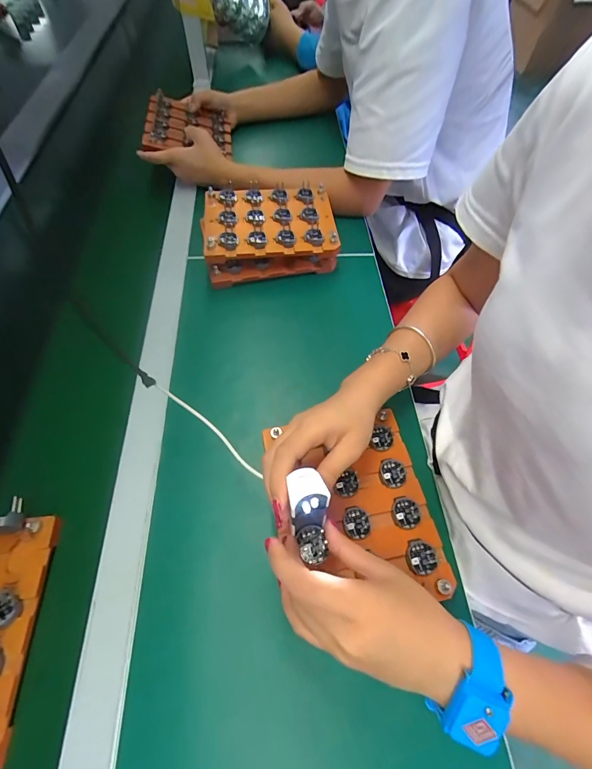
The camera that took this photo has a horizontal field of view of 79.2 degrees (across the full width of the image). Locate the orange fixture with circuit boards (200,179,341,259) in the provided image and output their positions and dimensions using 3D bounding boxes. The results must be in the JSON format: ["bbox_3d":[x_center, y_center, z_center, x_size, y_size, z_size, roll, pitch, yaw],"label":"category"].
[{"bbox_3d":[-0.041,-0.241,0.532,0.194,0.031,0.138,-7,59,-5],"label":"orange fixture with circuit boards"}]

